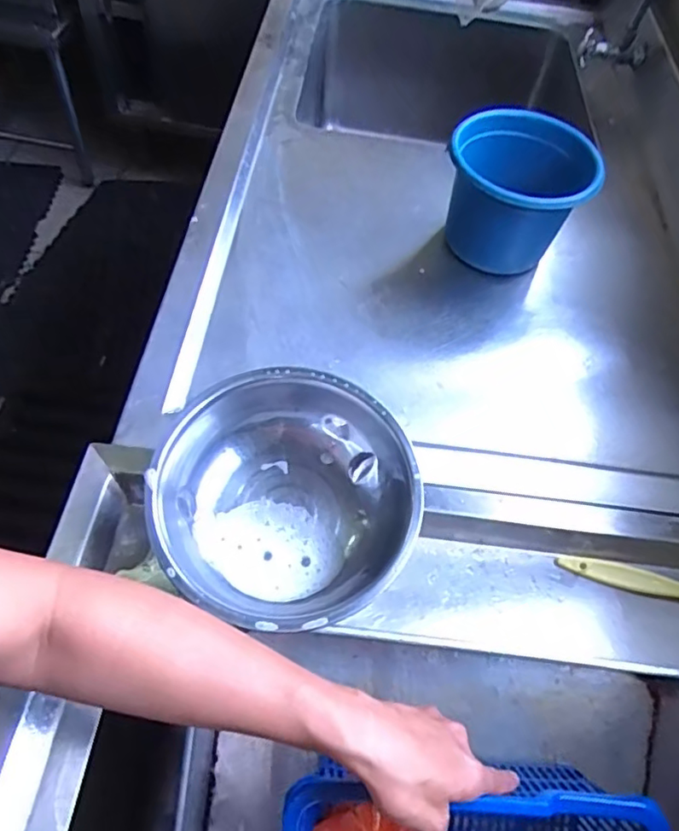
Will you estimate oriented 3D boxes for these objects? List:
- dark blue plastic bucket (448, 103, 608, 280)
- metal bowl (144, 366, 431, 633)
[{"bbox_3d":[0.226,-0.282,0.747,0.174,0.133,0.155,16,64,10],"label":"dark blue plastic bucket"},{"bbox_3d":[-0.043,0.082,0.526,0.212,0.111,0.213,-1,62,2],"label":"metal bowl"}]

